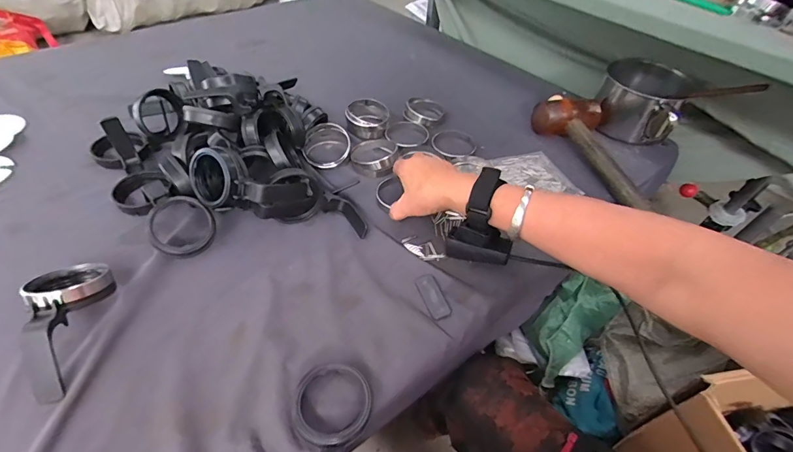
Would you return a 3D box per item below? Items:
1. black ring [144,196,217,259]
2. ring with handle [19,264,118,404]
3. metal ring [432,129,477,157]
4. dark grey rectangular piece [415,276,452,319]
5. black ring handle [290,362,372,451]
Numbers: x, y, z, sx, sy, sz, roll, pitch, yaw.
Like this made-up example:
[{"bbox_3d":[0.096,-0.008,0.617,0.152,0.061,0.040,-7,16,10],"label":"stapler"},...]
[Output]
[{"bbox_3d":[-0.253,0.002,0.459,0.070,0.013,0.071,3,82,-26],"label":"black ring"},{"bbox_3d":[-0.325,0.089,0.373,0.063,0.048,0.135,-1,47,-5],"label":"ring with handle"},{"bbox_3d":[0.093,-0.134,0.627,0.071,0.009,0.077,2,47,-2],"label":"metal ring"},{"bbox_3d":[0.041,0.078,0.439,0.024,0.004,0.057,-14,50,-17],"label":"dark grey rectangular piece"},{"bbox_3d":[-0.059,0.160,0.351,0.070,0.015,0.073,3,52,-3],"label":"black ring handle"}]

